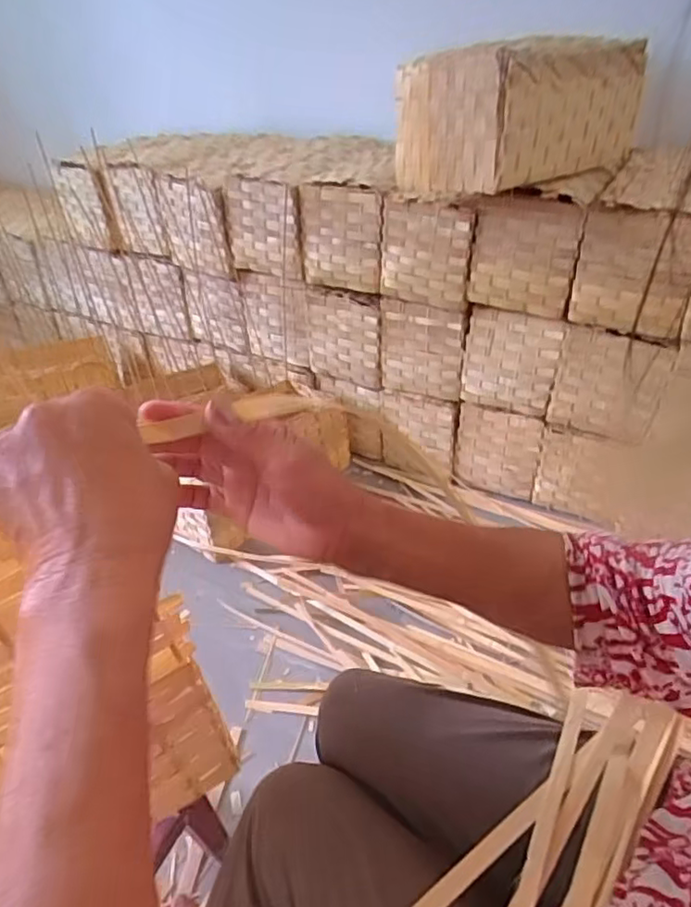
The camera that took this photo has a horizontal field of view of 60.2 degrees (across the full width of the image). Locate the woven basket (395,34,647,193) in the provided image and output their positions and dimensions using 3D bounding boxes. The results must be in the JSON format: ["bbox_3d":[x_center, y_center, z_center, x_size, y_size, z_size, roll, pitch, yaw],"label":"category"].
[{"bbox_3d":[0.285,-0.569,0.993,0.393,0.189,0.214,-26,42,-32],"label":"woven basket"}]

